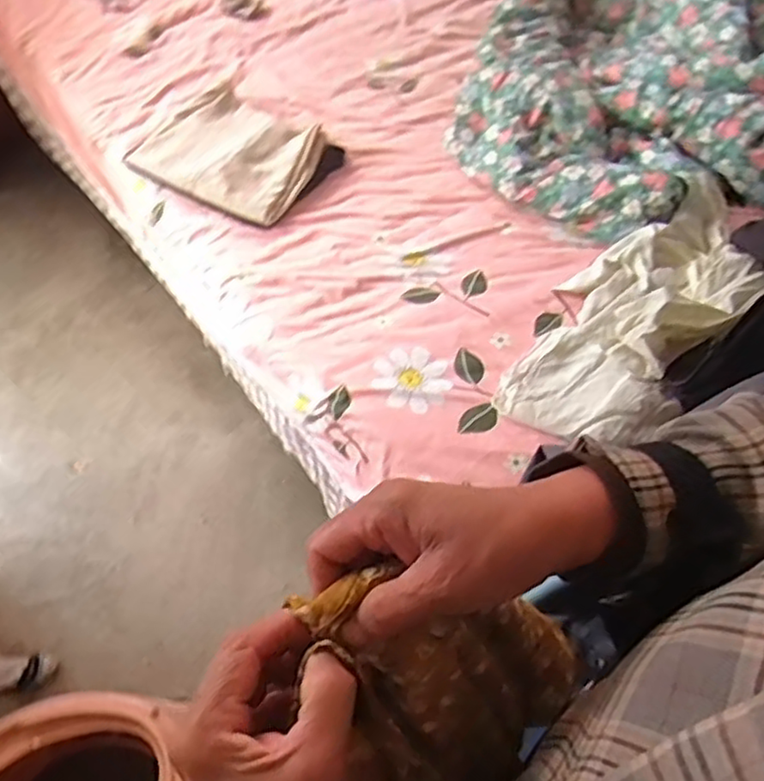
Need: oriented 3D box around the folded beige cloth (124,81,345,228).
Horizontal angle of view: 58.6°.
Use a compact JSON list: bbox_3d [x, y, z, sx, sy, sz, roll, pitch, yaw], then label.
[{"bbox_3d":[-0.307,-0.485,1.368,0.391,0.066,0.285,27,65,18],"label":"folded beige cloth"}]

